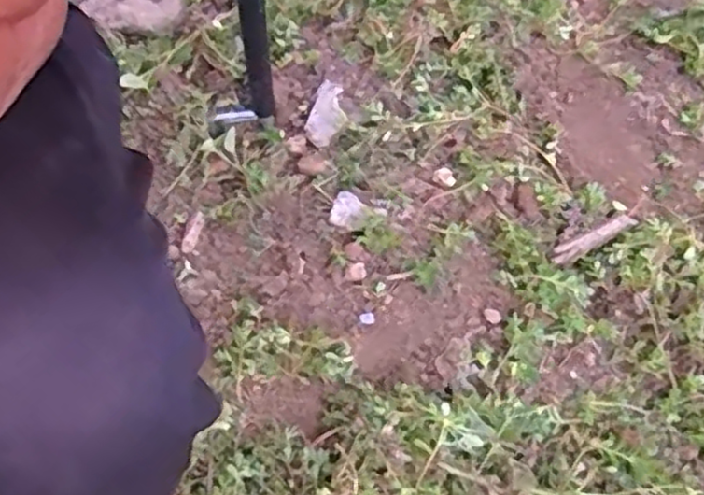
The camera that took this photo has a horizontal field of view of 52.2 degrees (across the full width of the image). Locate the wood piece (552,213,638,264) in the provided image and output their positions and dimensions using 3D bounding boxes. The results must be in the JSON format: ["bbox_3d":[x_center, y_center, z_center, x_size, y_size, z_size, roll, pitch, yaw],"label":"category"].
[{"bbox_3d":[0.250,-0.010,0.747,0.092,0.006,0.020,-29,63,0],"label":"wood piece"}]

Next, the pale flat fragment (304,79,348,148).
[{"bbox_3d":[-0.025,-0.154,0.816,0.044,0.015,0.086,13,62,9],"label":"pale flat fragment"}]

